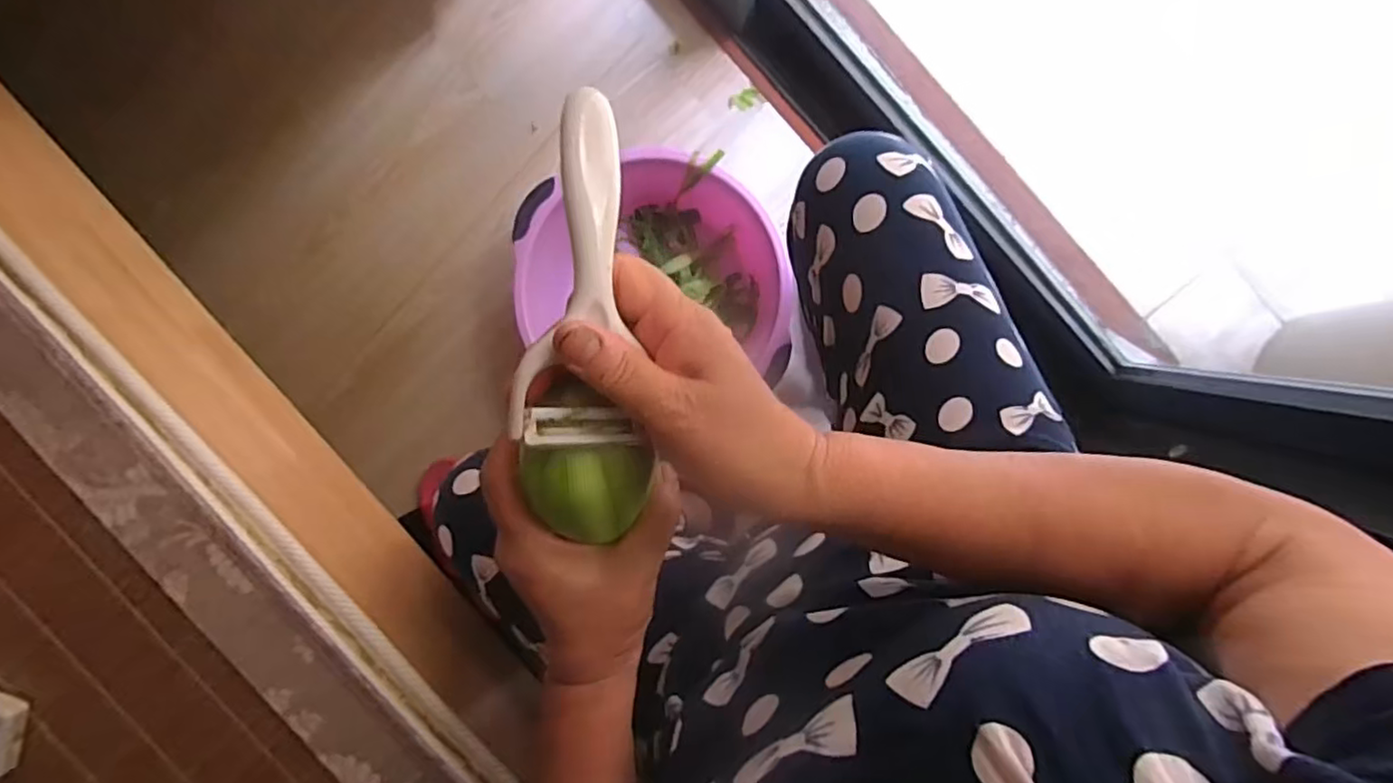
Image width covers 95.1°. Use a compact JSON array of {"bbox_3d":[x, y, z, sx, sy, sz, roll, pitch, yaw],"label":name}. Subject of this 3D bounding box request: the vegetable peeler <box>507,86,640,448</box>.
[{"bbox_3d":[-0.043,-0.050,0.263,0.047,0.024,0.146,6,89,3],"label":"vegetable peeler"}]

